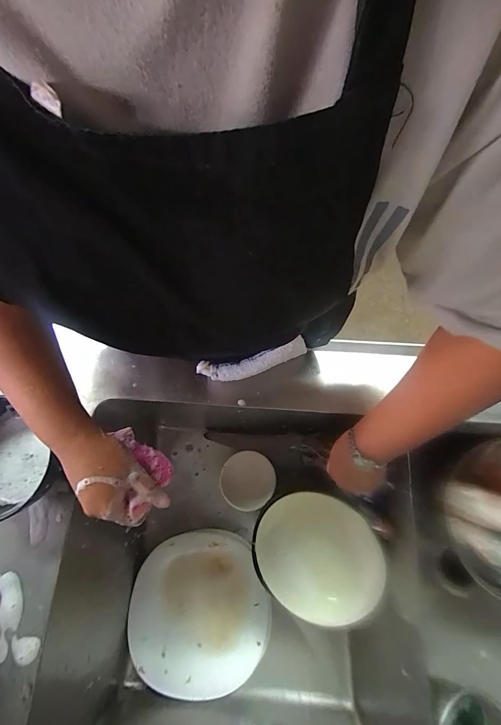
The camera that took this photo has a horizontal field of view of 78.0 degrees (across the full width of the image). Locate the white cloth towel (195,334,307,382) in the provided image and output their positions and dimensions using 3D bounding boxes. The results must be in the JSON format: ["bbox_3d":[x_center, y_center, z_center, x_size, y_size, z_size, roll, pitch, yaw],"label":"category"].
[{"bbox_3d":[0.004,-0.001,0.399,0.143,0.029,0.030,-14,75,-2],"label":"white cloth towel"}]

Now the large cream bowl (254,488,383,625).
[{"bbox_3d":[0.105,0.315,0.508,0.203,0.075,0.203,-2,73,30],"label":"large cream bowl"}]

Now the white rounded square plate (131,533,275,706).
[{"bbox_3d":[-0.099,0.483,0.605,0.255,0.029,0.267,-8,74,0],"label":"white rounded square plate"}]

